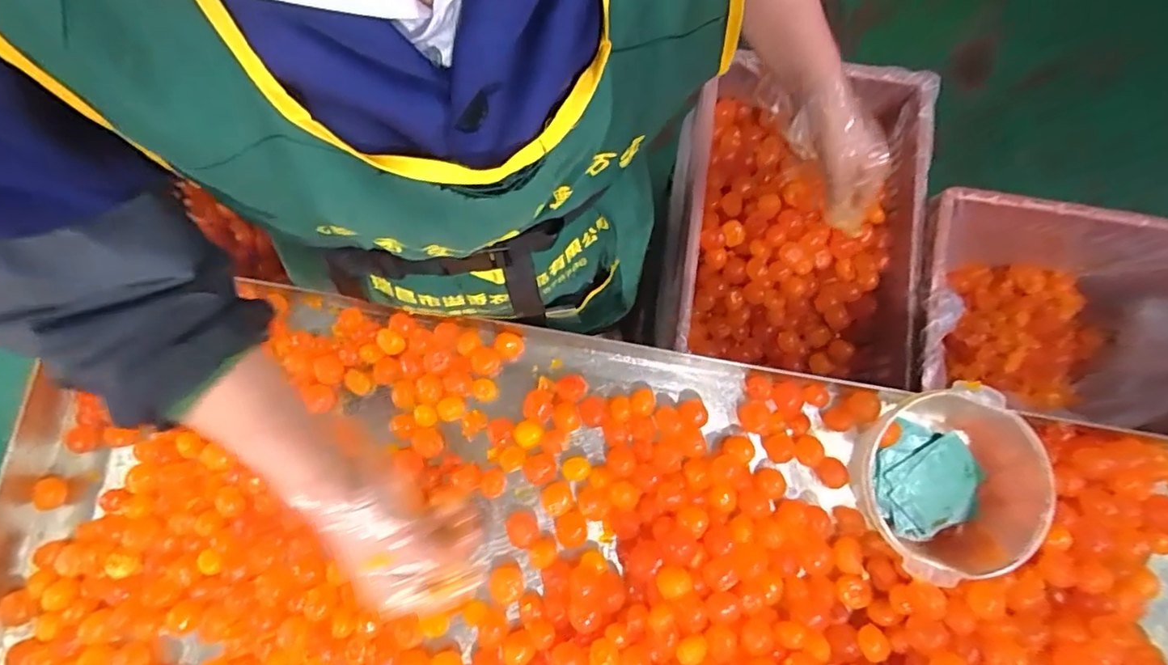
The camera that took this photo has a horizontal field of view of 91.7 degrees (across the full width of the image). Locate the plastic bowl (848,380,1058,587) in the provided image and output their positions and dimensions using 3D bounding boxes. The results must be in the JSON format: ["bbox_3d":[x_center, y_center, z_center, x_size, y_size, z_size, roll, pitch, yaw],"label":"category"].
[{"bbox_3d":[0.329,0.137,0.526,0.149,0.074,0.153,0,79,0],"label":"plastic bowl"}]

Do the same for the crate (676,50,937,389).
[{"bbox_3d":[0.288,-0.158,0.772,0.286,0.135,0.396,8,79,1],"label":"crate"}]

